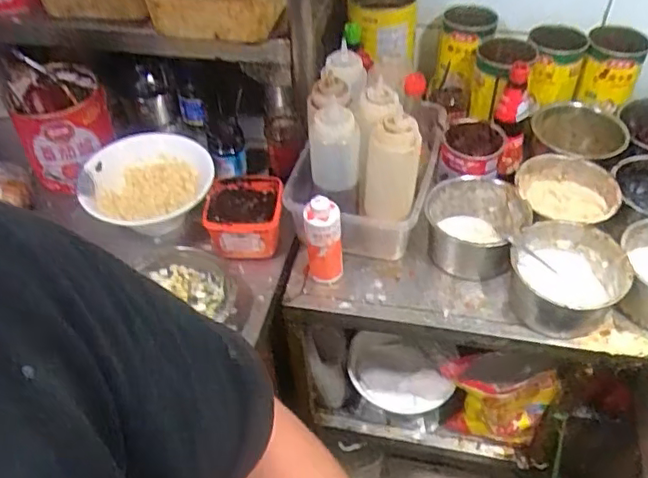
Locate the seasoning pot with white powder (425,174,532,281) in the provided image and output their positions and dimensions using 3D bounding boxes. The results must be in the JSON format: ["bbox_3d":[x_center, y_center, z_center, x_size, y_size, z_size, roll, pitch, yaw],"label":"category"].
[{"bbox_3d":[0.235,-0.020,0.946,0.143,0.102,0.134,-1,48,1],"label":"seasoning pot with white powder"}]

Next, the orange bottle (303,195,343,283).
[{"bbox_3d":[-0.001,0.003,0.890,0.056,0.155,0.047,-2,48,1],"label":"orange bottle"}]

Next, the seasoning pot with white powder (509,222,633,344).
[{"bbox_3d":[0.343,0.055,0.857,0.138,0.091,0.137,-1,48,1],"label":"seasoning pot with white powder"}]

